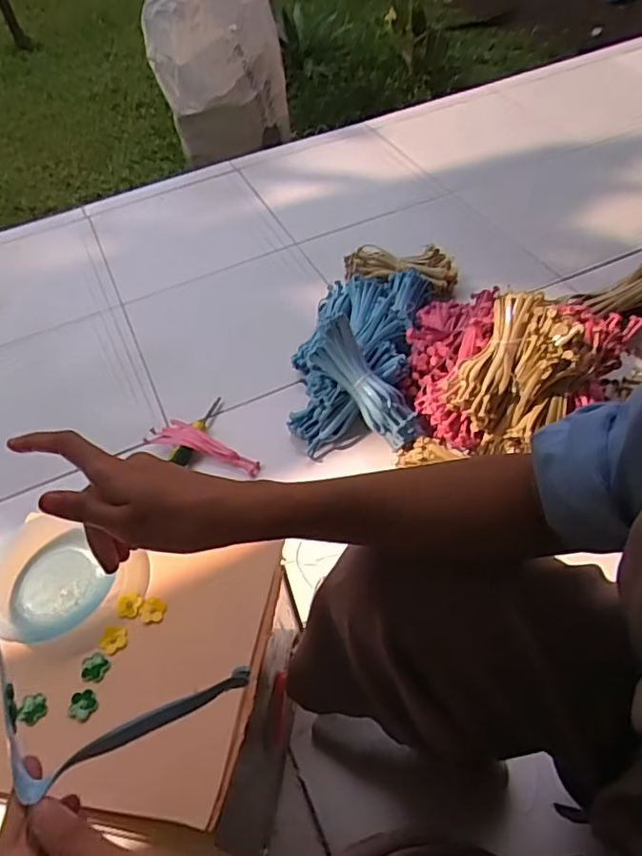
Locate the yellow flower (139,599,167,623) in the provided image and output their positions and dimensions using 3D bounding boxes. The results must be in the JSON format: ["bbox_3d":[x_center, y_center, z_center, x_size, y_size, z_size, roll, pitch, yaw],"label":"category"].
[{"bbox_3d":[-0.153,0.166,0.550,0.022,0.004,0.022,-2,67,5],"label":"yellow flower"}]

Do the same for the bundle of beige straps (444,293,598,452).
[{"bbox_3d":[0.273,-0.078,0.853,0.142,0.087,0.208,28,82,32],"label":"bundle of beige straps"}]

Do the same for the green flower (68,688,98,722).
[{"bbox_3d":[-0.199,0.231,0.505,0.022,0.009,0.024,-3,50,4],"label":"green flower"}]

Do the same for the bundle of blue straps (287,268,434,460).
[{"bbox_3d":[0.067,-0.156,1.025,0.214,0.149,0.400,4,51,11],"label":"bundle of blue straps"}]

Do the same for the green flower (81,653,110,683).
[{"bbox_3d":[-0.197,0.207,0.523,0.024,0.005,0.023,18,55,20],"label":"green flower"}]

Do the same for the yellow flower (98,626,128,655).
[{"bbox_3d":[-0.186,0.188,0.540,0.023,0.004,0.027,-33,54,-19],"label":"yellow flower"}]

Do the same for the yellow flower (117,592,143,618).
[{"bbox_3d":[-0.176,0.163,0.557,0.023,0.008,0.020,-33,54,-19],"label":"yellow flower"}]

